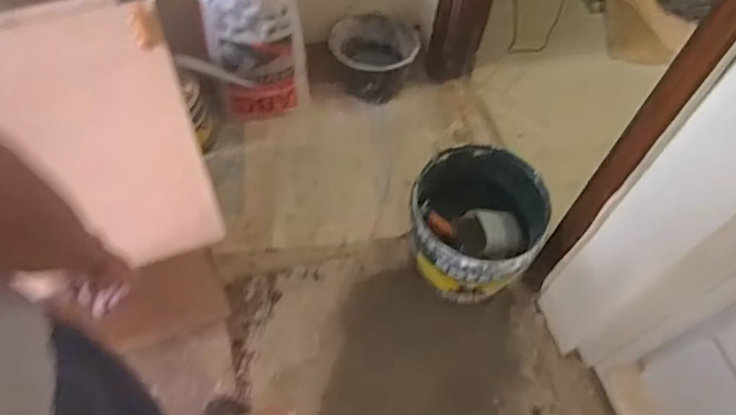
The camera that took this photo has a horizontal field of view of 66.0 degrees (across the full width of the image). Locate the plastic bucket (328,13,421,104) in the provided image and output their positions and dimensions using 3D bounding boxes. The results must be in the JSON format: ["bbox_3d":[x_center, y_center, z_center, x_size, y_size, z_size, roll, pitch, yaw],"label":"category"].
[{"bbox_3d":[0.030,-0.473,1.793,0.269,0.203,0.251,1,61,-1],"label":"plastic bucket"}]

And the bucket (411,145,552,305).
[{"bbox_3d":[0.255,0.046,1.377,0.294,0.252,0.309,1,61,-1],"label":"bucket"}]

